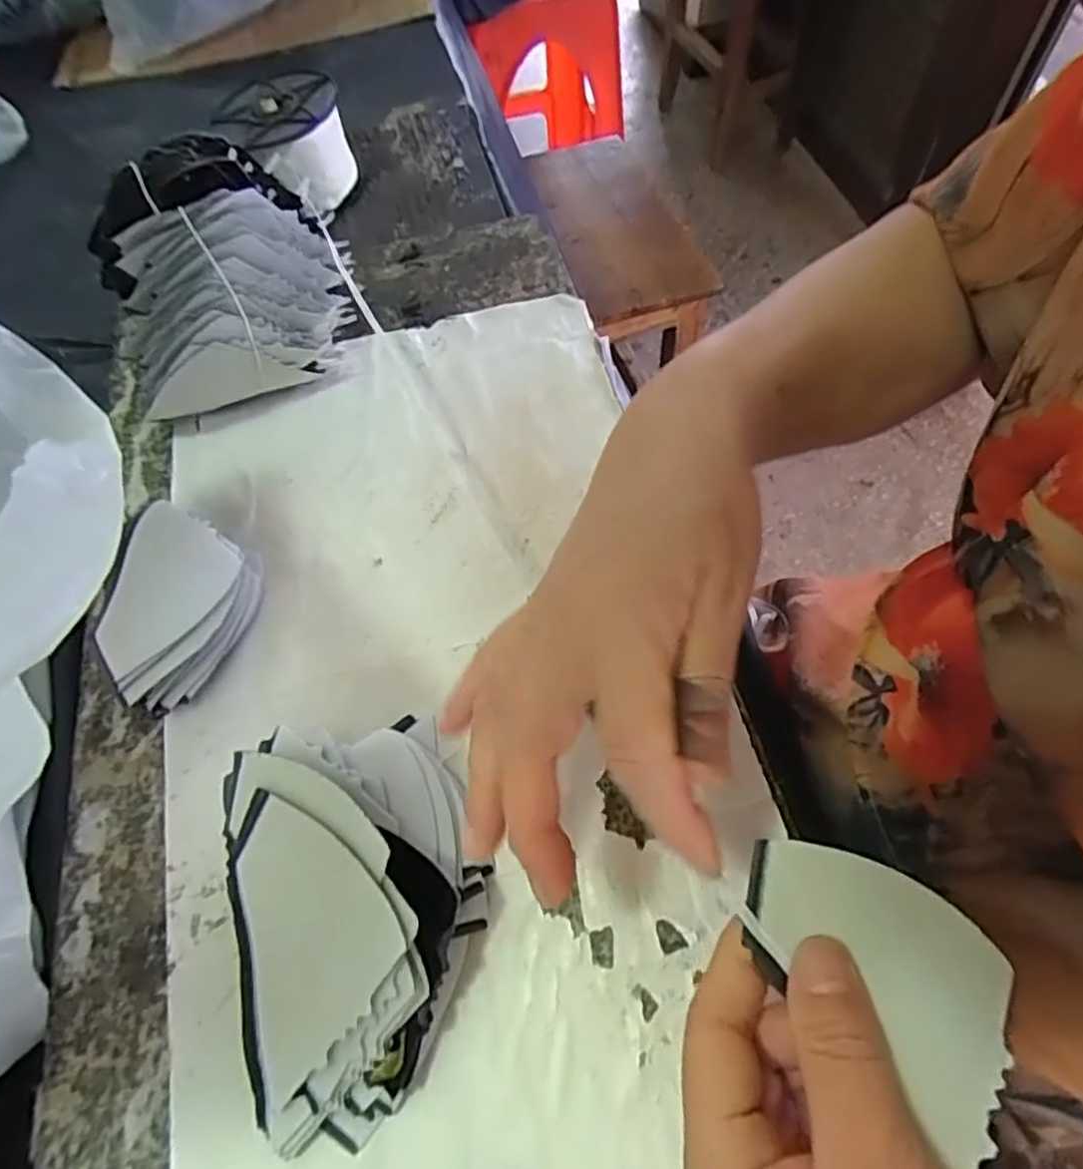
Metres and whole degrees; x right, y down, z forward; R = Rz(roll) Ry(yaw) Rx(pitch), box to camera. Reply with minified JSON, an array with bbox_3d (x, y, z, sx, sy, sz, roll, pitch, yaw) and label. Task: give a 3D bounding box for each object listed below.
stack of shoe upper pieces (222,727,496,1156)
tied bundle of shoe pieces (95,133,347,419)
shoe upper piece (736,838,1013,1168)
[{"bbox_3d":[-0.069,0.115,0.257,0.092,0.052,0.142,-17,61,-6],"label":"stack of shoe upper pieces"},{"bbox_3d":[-0.194,-0.186,0.419,0.140,0.081,0.193,-27,62,-11],"label":"tied bundle of shoe pieces"},{"bbox_3d":[0.101,0.112,0.209,0.054,0.011,0.085,-40,65,-17],"label":"shoe upper piece"}]

